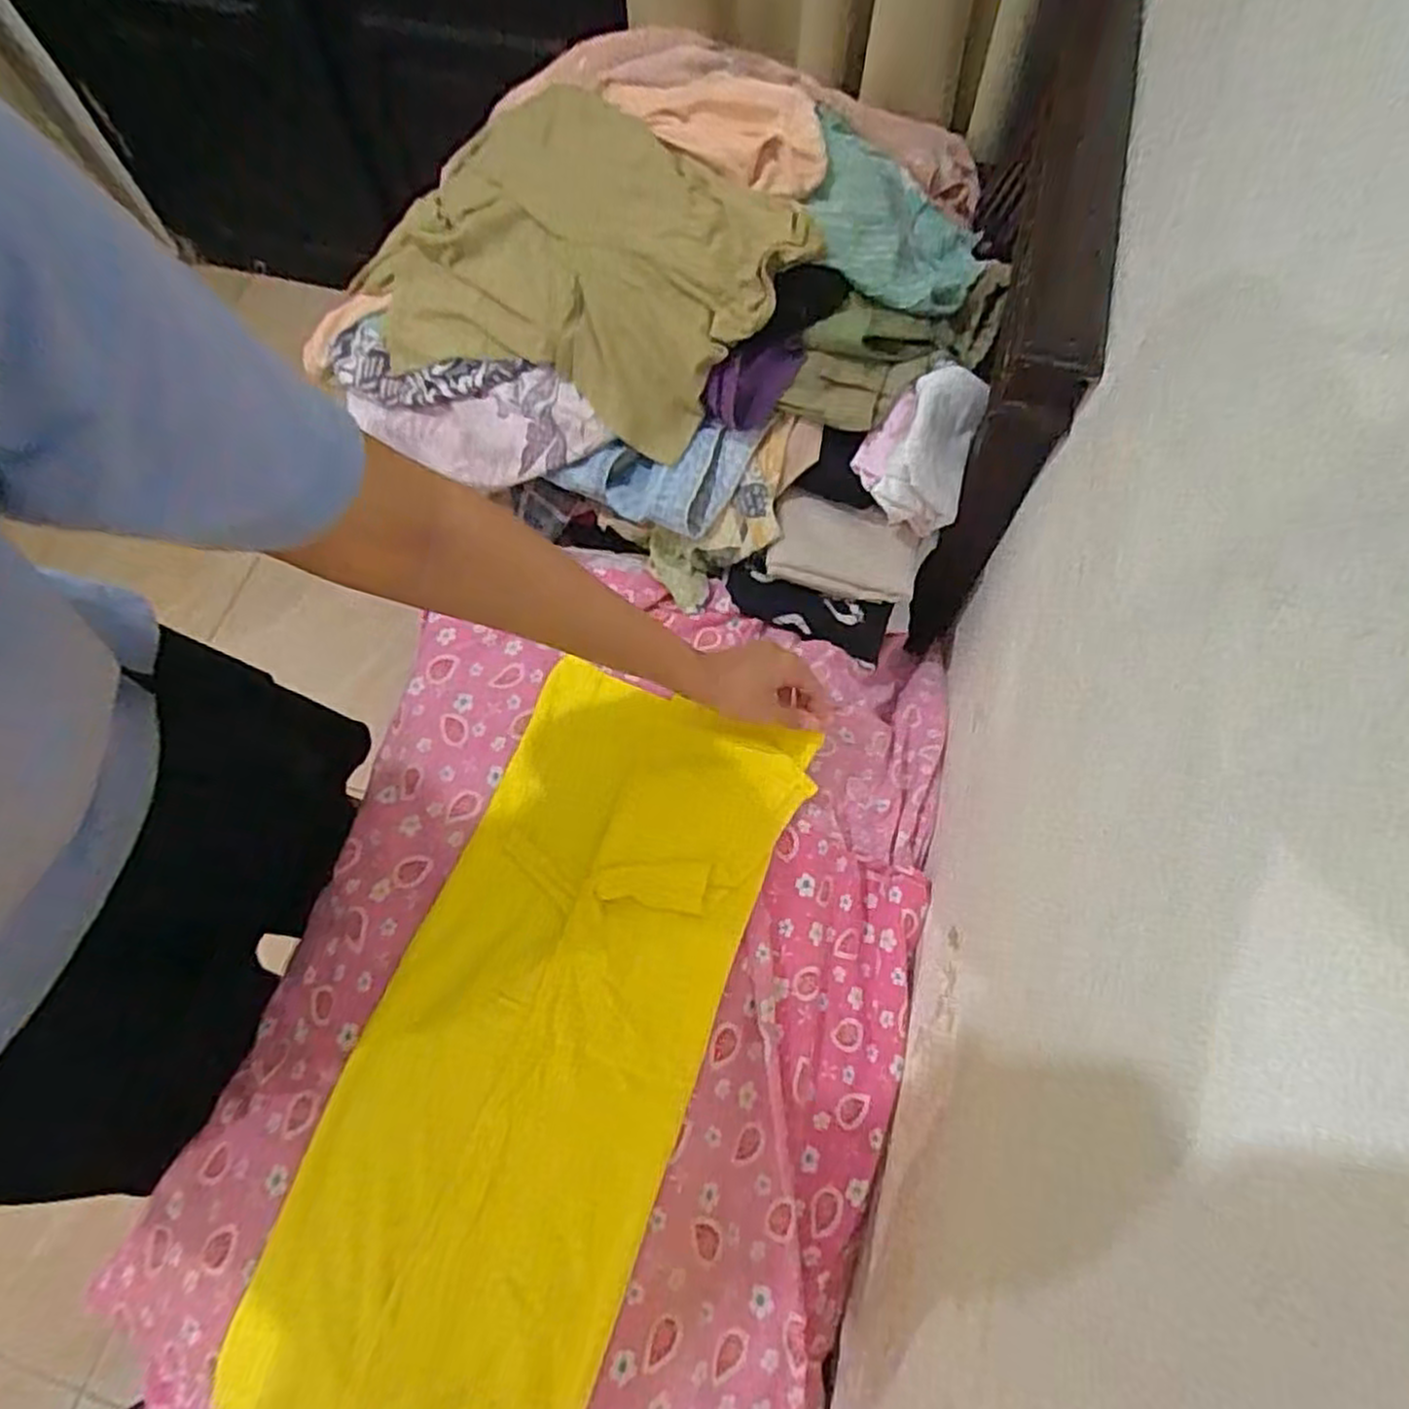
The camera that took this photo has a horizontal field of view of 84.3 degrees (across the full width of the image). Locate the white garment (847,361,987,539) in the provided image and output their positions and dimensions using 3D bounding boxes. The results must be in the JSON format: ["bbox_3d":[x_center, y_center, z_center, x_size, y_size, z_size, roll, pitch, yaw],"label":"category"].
[{"bbox_3d":[0.193,-0.230,0.705,0.097,0.088,0.125,19,68,9],"label":"white garment"}]

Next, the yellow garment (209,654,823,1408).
[{"bbox_3d":[-0.114,0.226,0.542,0.228,0.032,0.522,20,70,10],"label":"yellow garment"}]

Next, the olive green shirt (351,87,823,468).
[{"bbox_3d":[-0.141,-0.428,0.738,0.451,0.132,0.290,38,72,16],"label":"olive green shirt"}]

